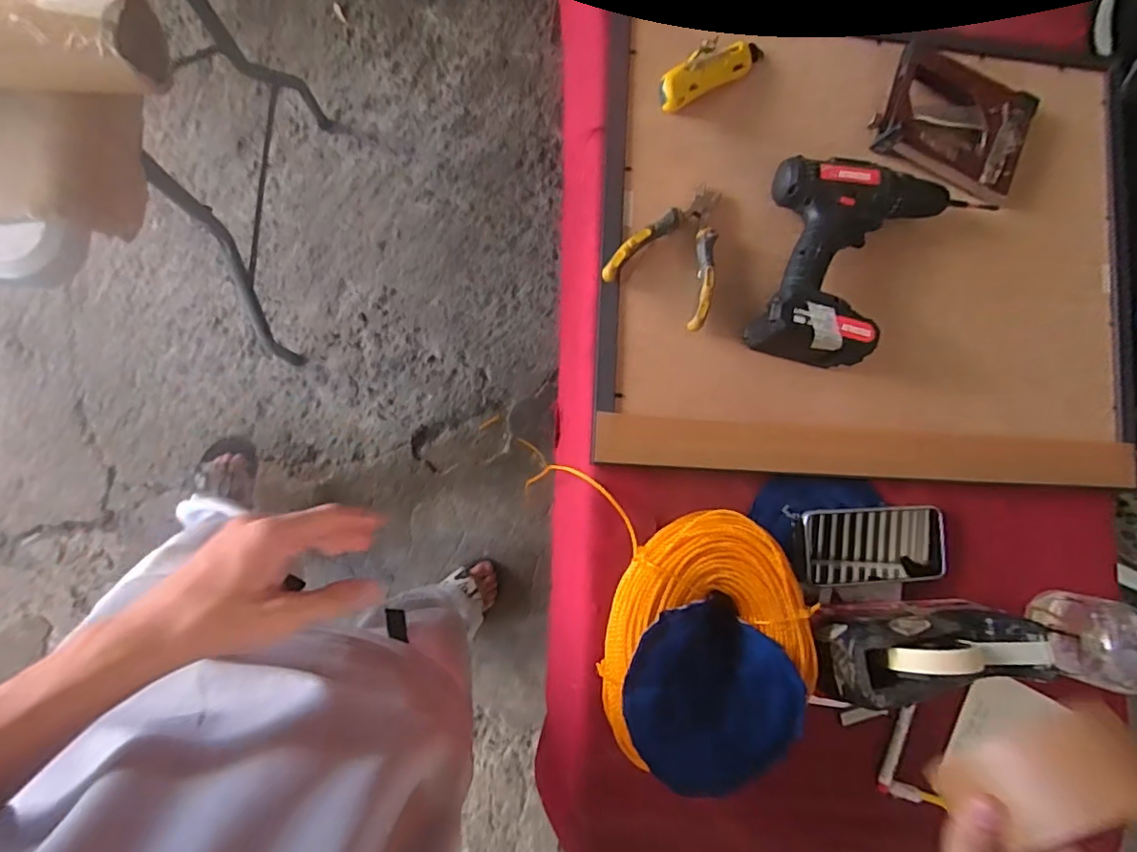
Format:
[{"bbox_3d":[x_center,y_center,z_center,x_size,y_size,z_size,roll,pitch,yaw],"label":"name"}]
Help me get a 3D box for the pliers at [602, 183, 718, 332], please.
[{"bbox_3d":[0.115,-0.184,0.576,0.107,0.025,0.147,30,82,-3],"label":"pliers"}]

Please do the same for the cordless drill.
[{"bbox_3d":[0.307,-0.164,0.578,0.220,0.072,0.222,14,84,-5],"label":"cordless drill"}]

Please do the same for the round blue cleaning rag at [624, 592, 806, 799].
[{"bbox_3d":[0.116,0.222,0.473,0.140,0.038,0.133,1,85,-6],"label":"round blue cleaning rag"}]

